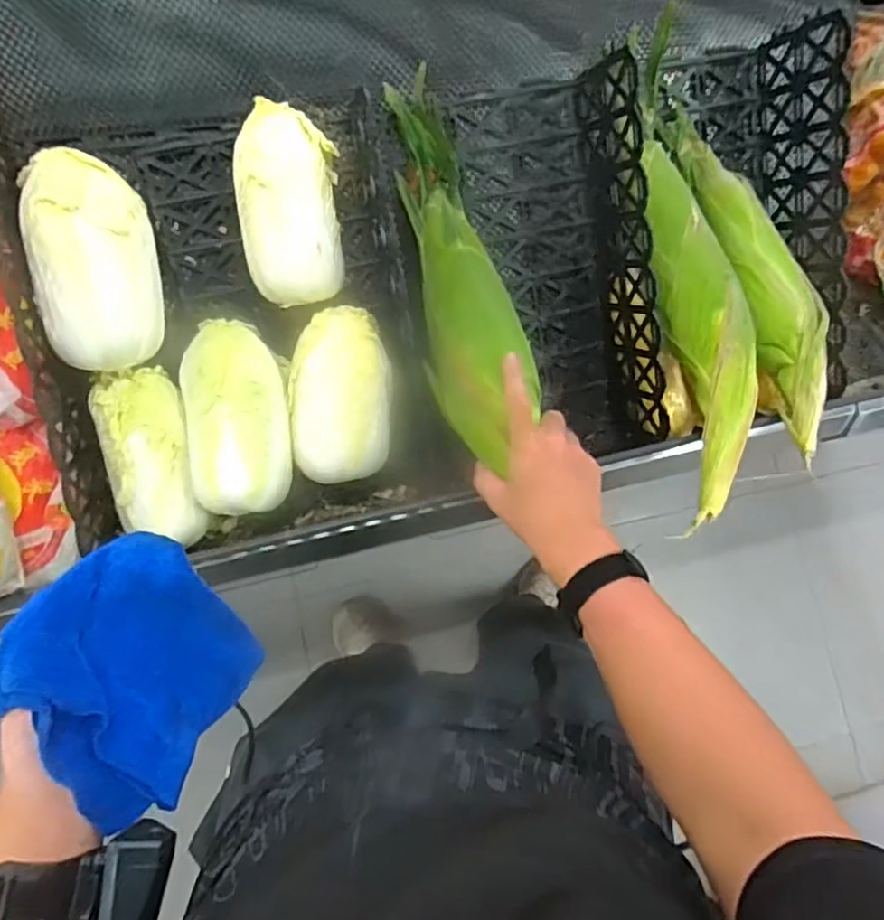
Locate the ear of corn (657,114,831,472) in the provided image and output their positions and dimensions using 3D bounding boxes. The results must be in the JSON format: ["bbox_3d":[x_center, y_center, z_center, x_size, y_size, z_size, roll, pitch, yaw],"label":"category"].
[{"bbox_3d":[0.315,-0.187,0.647,0.066,0.052,0.375,-16,86,-9],"label":"ear of corn"}]

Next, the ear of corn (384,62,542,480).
[{"bbox_3d":[0.023,-0.173,0.613,0.094,0.061,0.359,-10,79,-8],"label":"ear of corn"}]

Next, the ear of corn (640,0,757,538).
[{"bbox_3d":[0.242,-0.184,0.631,0.093,0.055,0.476,-1,84,-7],"label":"ear of corn"}]

